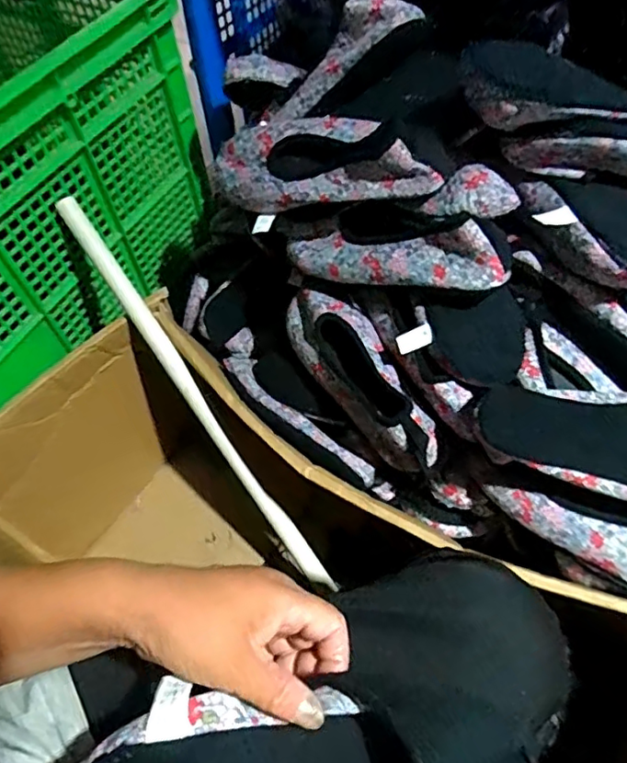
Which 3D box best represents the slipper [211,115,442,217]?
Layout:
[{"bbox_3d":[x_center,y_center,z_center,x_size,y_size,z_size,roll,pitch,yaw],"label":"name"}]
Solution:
[{"bbox_3d":[0.006,-0.219,0.585,0.242,0.064,0.089,12,58,29],"label":"slipper"}]

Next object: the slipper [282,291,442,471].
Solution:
[{"bbox_3d":[0.047,-0.015,0.611,0.080,0.063,0.246,-25,59,-12],"label":"slipper"}]

